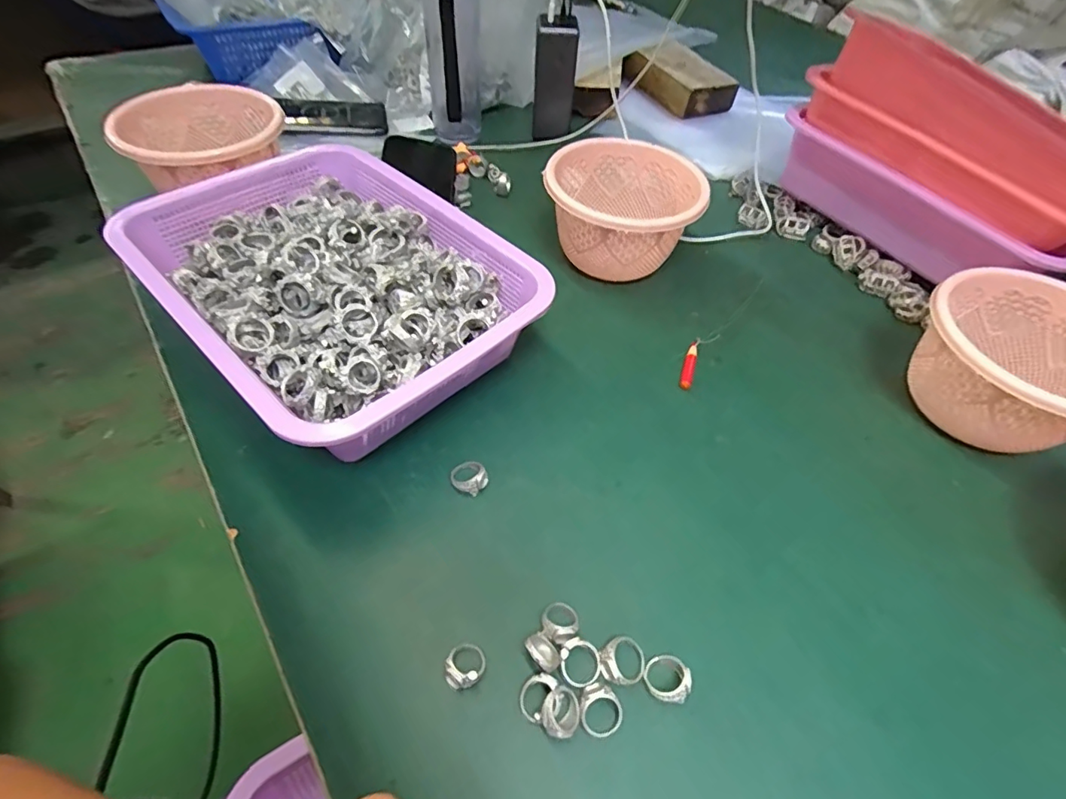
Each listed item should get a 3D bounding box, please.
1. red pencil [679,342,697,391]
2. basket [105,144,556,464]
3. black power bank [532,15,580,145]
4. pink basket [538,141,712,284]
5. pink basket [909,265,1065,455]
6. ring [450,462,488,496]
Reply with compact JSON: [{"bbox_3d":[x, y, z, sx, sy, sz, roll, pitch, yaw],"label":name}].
[{"bbox_3d":[0.136,-0.028,0.452,0.010,0.015,0.050,16,51,10],"label":"red pencil"},{"bbox_3d":[-0.152,-0.089,0.422,0.305,0.082,0.235,38,60,24],"label":"basket"},{"bbox_3d":[0.028,-0.401,0.648,0.051,0.124,0.032,-5,53,-6],"label":"black power bank"},{"bbox_3d":[0.082,-0.176,0.511,0.138,0.095,0.134,1,50,-2],"label":"pink basket"},{"bbox_3d":[0.373,-0.020,0.403,0.132,0.092,0.139,-26,56,-22],"label":"pink basket"},{"bbox_3d":[-0.045,0.053,0.364,0.024,0.012,0.025,1,50,-2],"label":"ring"}]

